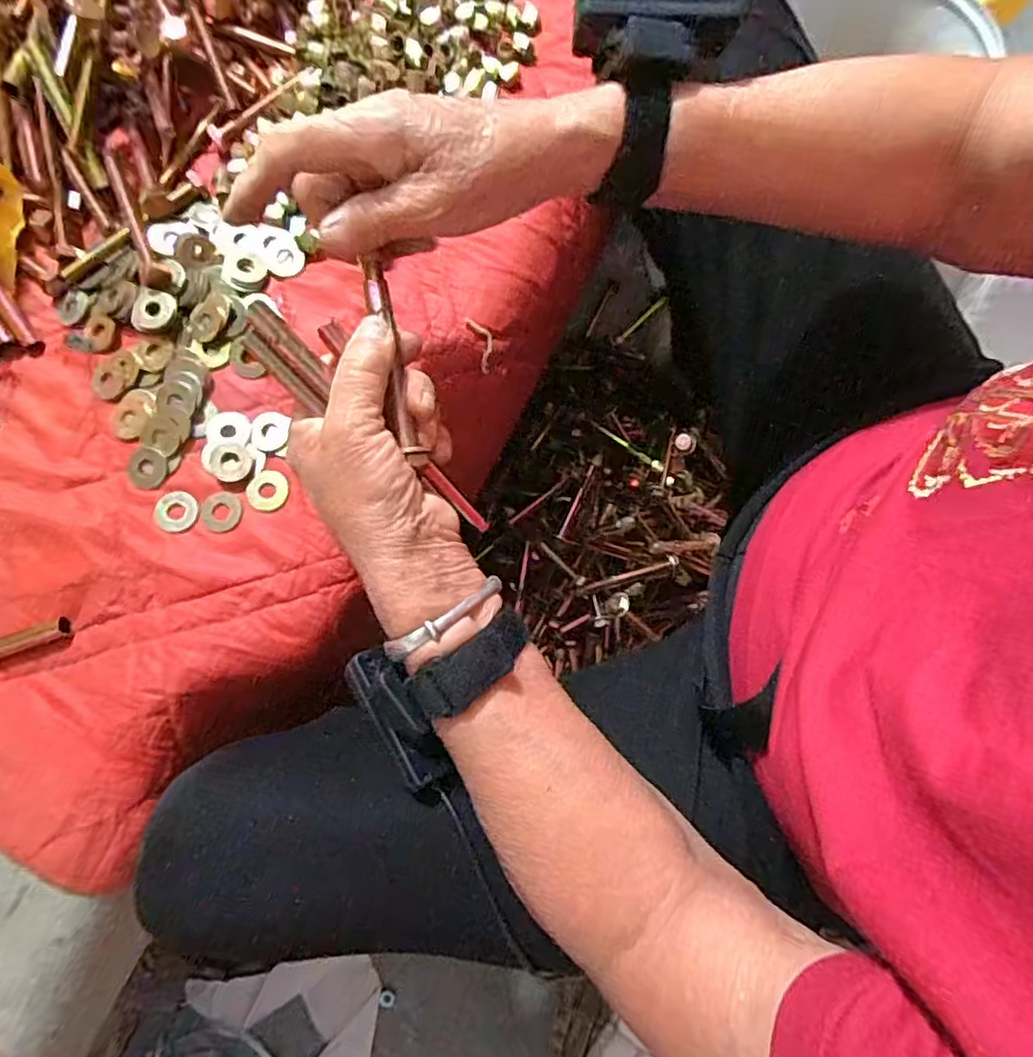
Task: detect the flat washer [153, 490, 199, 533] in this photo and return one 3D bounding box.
[{"bbox_3d":[-0.201,-0.010,0.365,0.024,0.004,0.024,0,80,1],"label":"flat washer"}]

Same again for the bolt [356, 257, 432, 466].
[{"bbox_3d":[-0.059,-0.078,0.290,0.011,0.009,0.100,-13,88,-1],"label":"bolt"}]

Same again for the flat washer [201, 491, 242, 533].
[{"bbox_3d":[-0.175,-0.010,0.366,0.024,0.004,0.024,0,80,1],"label":"flat washer"}]

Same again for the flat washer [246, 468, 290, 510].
[{"bbox_3d":[-0.149,-0.023,0.371,0.025,0.004,0.024,0,80,1],"label":"flat washer"}]

